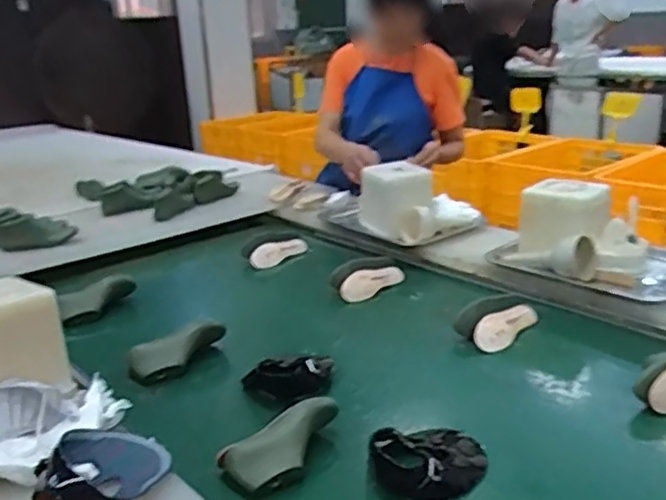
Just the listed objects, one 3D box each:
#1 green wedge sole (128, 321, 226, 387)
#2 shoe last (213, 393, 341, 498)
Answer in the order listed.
[{"bbox_3d":[-0.277,0.182,1.202,0.084,0.064,0.174,9,23,32],"label":"green wedge sole"},{"bbox_3d":[-0.059,0.264,0.918,0.184,0.063,0.082,-18,24,-34],"label":"shoe last"}]

